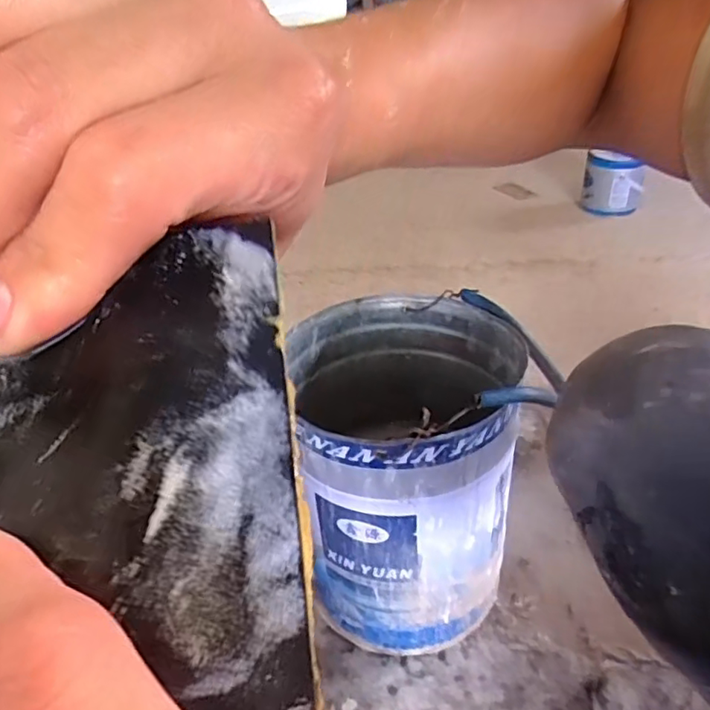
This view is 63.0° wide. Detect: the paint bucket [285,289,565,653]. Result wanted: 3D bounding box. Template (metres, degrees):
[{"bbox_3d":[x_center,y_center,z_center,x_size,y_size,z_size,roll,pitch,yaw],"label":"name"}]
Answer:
[{"bbox_3d":[0.067,0.136,0.702,0.251,0.358,0.268,-3,35,2],"label":"paint bucket"}]

